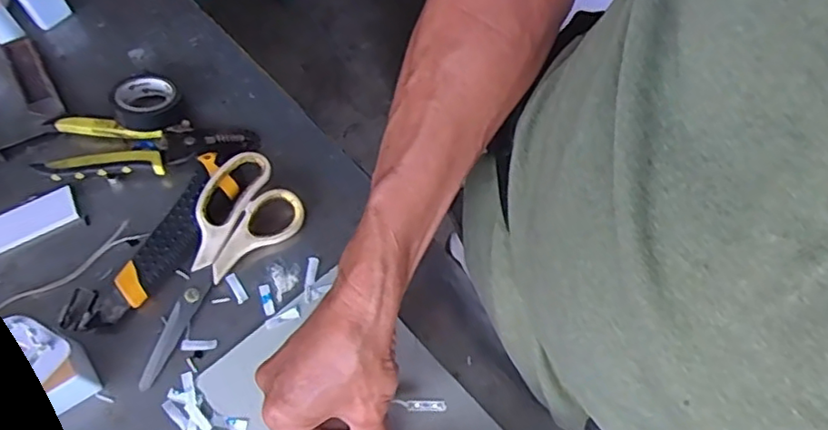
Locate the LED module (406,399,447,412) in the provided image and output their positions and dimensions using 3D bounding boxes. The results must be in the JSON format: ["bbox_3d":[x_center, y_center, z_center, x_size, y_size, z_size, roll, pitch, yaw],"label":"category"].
[{"bbox_3d":[0.008,0.127,0.407,0.026,0.005,0.008,-3,64,12],"label":"LED module"}]

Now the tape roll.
[{"bbox_3d":[-0.229,-0.096,0.523,0.052,0.034,0.058,-31,68,-14],"label":"tape roll"}]

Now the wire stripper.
[{"bbox_3d":[-0.227,-0.054,0.507,0.176,0.027,0.056,-1,64,0],"label":"wire stripper"}]

